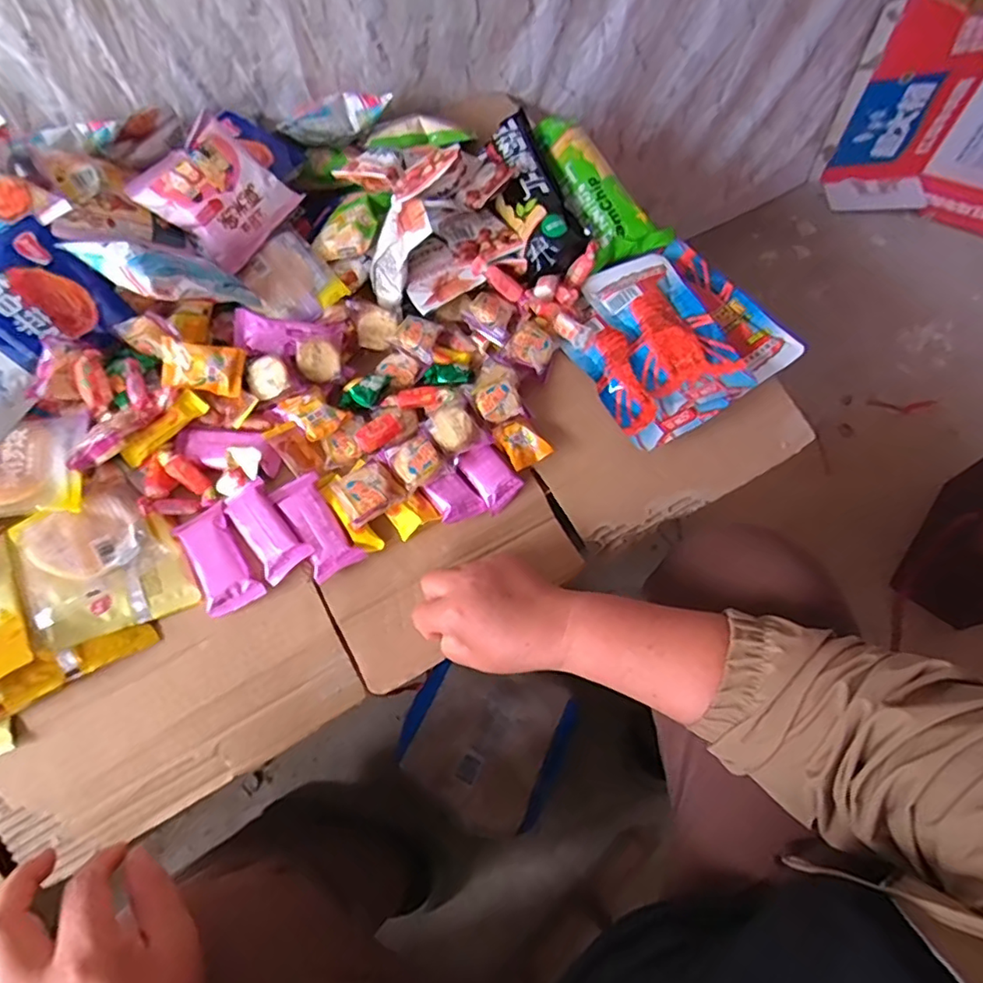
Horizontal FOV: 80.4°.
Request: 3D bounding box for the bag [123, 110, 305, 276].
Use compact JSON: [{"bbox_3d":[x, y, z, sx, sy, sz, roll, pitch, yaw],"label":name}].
[{"bbox_3d":[-0.268,-0.294,0.576,0.114,0.111,0.032,-52,30,-15],"label":"bag"}]

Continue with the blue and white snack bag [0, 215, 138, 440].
[{"bbox_3d":[-0.411,-0.137,0.493,0.116,0.030,0.173,42,65,-18],"label":"blue and white snack bag"}]

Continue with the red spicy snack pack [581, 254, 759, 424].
[{"bbox_3d":[0.175,-0.161,0.583,0.089,0.016,0.189,-25,65,1],"label":"red spicy snack pack"}]

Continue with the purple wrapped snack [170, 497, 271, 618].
[{"bbox_3d":[-0.229,0.056,0.487,0.042,0.014,0.093,-31,68,-14],"label":"purple wrapped snack"}]

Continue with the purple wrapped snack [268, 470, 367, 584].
[{"bbox_3d":[-0.153,0.029,0.509,0.043,0.020,0.092,-31,68,-14],"label":"purple wrapped snack"}]

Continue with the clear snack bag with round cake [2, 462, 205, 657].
[{"bbox_3d":[-0.323,0.050,0.475,0.106,0.034,0.140,-31,68,-14],"label":"clear snack bag with round cake"}]

